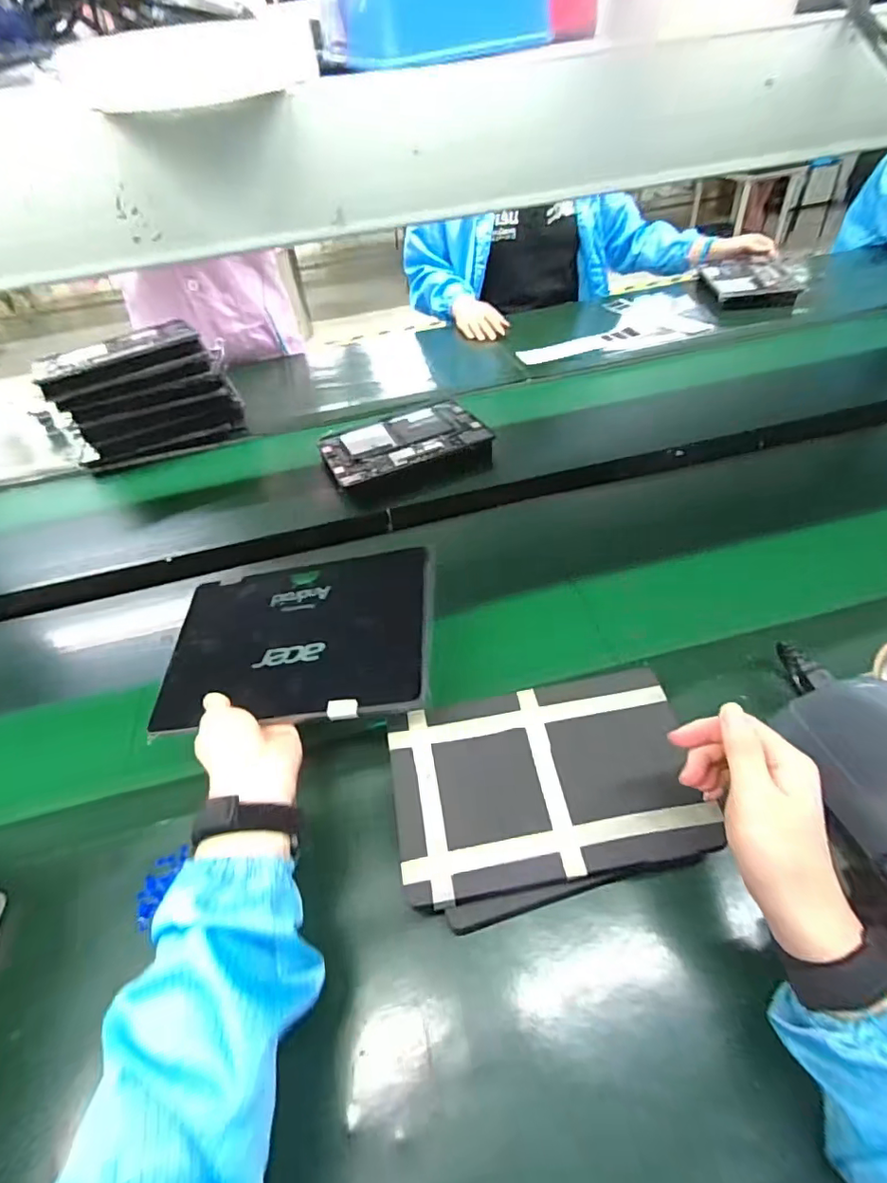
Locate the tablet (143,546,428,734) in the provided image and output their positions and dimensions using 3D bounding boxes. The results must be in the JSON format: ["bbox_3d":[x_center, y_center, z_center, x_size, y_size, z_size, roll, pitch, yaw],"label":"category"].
[{"bbox_3d":[-0.134,0.042,0.491,0.249,0.013,0.162,-7,54,10],"label":"tablet"}]

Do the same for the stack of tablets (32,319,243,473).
[{"bbox_3d":[-0.507,-0.352,0.935,0.266,0.176,0.167,-17,46,-9],"label":"stack of tablets"}]

